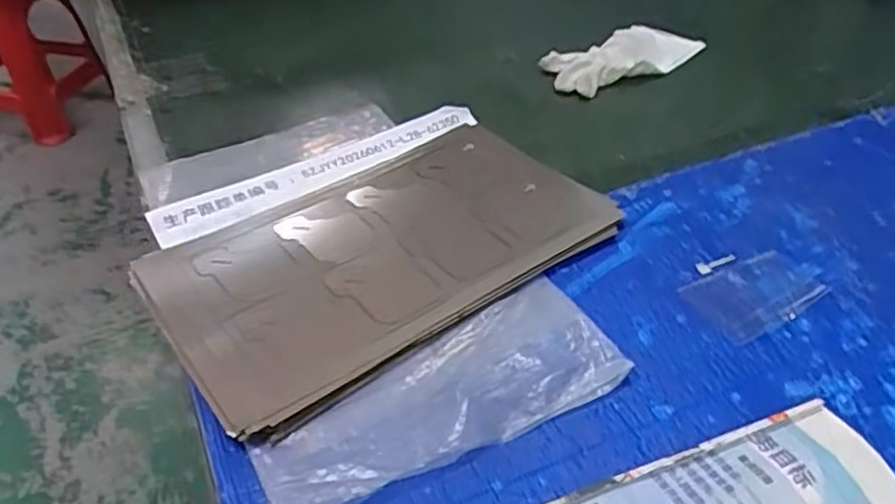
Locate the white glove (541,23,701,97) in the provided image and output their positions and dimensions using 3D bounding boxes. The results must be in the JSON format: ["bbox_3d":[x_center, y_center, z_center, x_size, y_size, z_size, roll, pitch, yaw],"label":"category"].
[{"bbox_3d":[0.184,-0.202,0.741,0.188,0.027,0.086,-25,46,-25],"label":"white glove"}]

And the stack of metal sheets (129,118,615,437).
[{"bbox_3d":[-0.051,-0.014,0.518,0.315,0.014,0.209,-28,47,-27],"label":"stack of metal sheets"}]

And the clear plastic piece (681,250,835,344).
[{"bbox_3d":[0.207,0.028,0.474,0.084,0.004,0.055,-21,44,-21],"label":"clear plastic piece"}]

